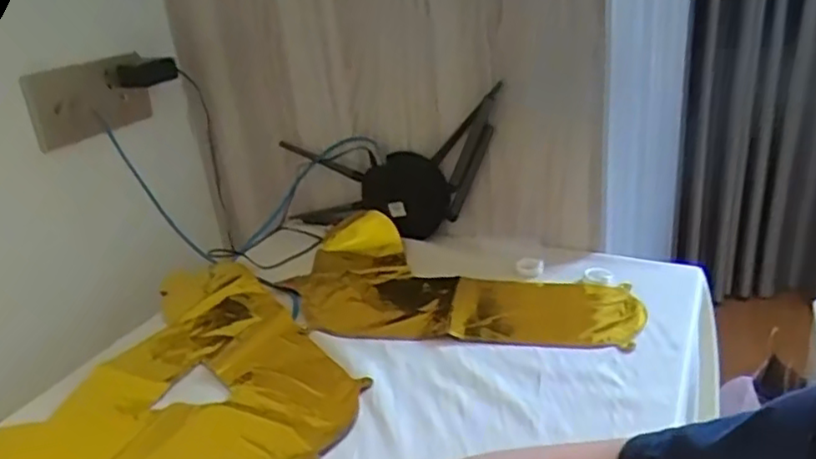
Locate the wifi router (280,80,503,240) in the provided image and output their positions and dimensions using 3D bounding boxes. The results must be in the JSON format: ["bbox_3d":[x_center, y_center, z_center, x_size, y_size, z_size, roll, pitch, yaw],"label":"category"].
[{"bbox_3d":[-0.022,-0.069,0.845,0.358,0.179,0.034,-17,15,35],"label":"wifi router"}]

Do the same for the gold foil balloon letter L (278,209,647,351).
[{"bbox_3d":[0.053,0.060,0.740,0.392,0.037,0.221,1,25,17],"label":"gold foil balloon letter L"}]

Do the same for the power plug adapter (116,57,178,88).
[{"bbox_3d":[-0.349,-0.209,0.874,0.076,0.032,0.022,-16,25,-20],"label":"power plug adapter"}]

